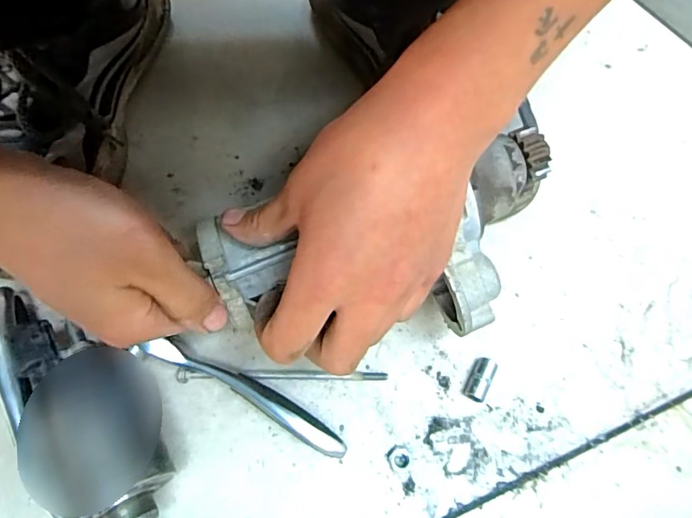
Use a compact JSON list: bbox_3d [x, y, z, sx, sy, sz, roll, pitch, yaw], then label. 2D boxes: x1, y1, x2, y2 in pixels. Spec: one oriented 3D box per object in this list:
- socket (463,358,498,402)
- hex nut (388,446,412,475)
[{"bbox_3d":[0.082,0.073,0.293,0.012,0.011,0.026,29,68,11],"label":"socket"},{"bbox_3d":[0.031,0.115,0.276,0.014,0.004,0.014,36,69,14],"label":"hex nut"}]

